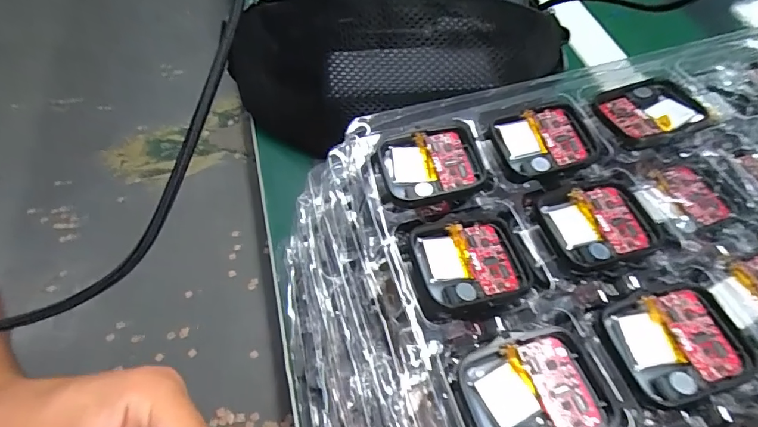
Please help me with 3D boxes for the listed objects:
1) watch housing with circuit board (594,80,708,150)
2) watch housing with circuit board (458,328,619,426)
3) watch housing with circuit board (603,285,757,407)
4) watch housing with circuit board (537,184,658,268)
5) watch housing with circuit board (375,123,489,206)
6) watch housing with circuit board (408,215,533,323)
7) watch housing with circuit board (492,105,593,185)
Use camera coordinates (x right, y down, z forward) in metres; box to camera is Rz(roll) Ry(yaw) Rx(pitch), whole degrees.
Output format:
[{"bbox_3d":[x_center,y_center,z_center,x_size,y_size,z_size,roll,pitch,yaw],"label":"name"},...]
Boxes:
[{"bbox_3d":[0.130,-0.049,0.218,0.047,0.009,0.039,-10,57,-5],"label":"watch housing with circuit board"},{"bbox_3d":[0.050,0.058,0.148,0.042,0.010,0.037,-14,58,-8],"label":"watch housing with circuit board"},{"bbox_3d":[0.105,0.045,0.160,0.041,0.006,0.035,-13,58,-8],"label":"watch housing with circuit board"},{"bbox_3d":[0.091,0.004,0.188,0.039,0.005,0.036,-12,58,-7],"label":"watch housing with circuit board"},{"bbox_3d":[0.024,-0.021,0.200,0.044,0.007,0.037,-12,58,-7],"label":"watch housing with circuit board"},{"bbox_3d":[0.036,0.019,0.179,0.048,0.010,0.040,-17,58,-10],"label":"watch housing with circuit board"},{"bbox_3d":[0.076,-0.032,0.210,0.044,0.006,0.036,-14,58,-8],"label":"watch housing with circuit board"}]

